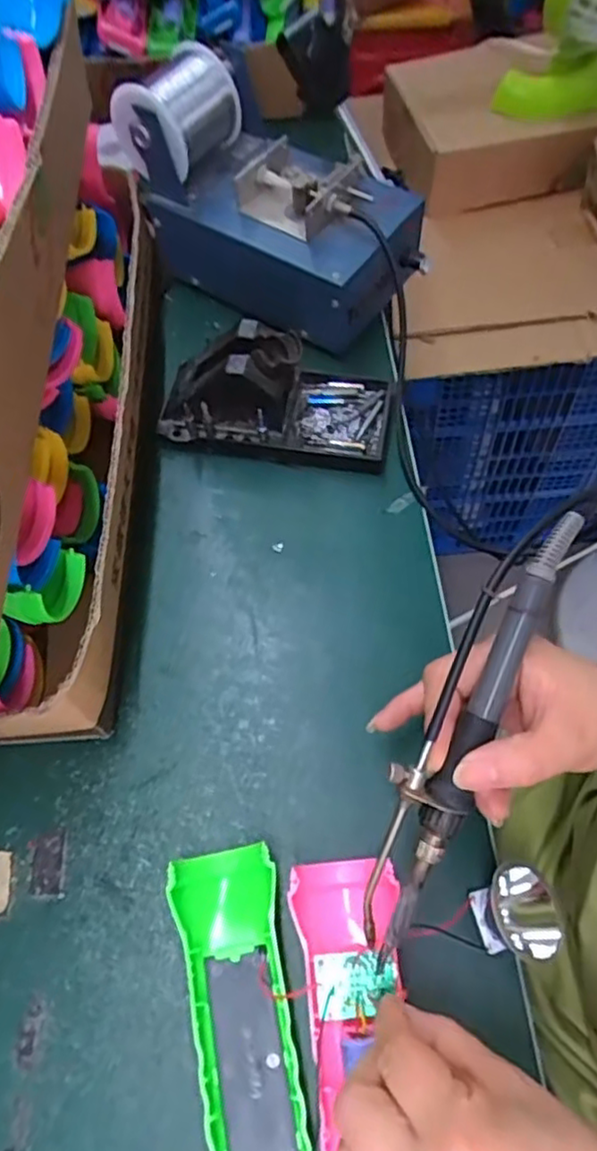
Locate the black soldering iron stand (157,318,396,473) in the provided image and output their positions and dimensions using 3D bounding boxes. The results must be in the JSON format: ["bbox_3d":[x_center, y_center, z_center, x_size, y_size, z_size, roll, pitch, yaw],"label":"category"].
[{"bbox_3d":[-0.014,-0.127,0.447,0.157,0.074,0.075,9,65,6],"label":"black soldering iron stand"}]

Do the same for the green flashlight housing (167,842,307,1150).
[{"bbox_3d":[-0.025,0.209,0.300,0.046,0.026,0.155,-11,64,-3],"label":"green flashlight housing"}]

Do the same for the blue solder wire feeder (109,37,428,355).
[{"bbox_3d":[-0.020,-0.285,0.485,0.224,0.124,0.112,33,69,16],"label":"blue solder wire feeder"}]

